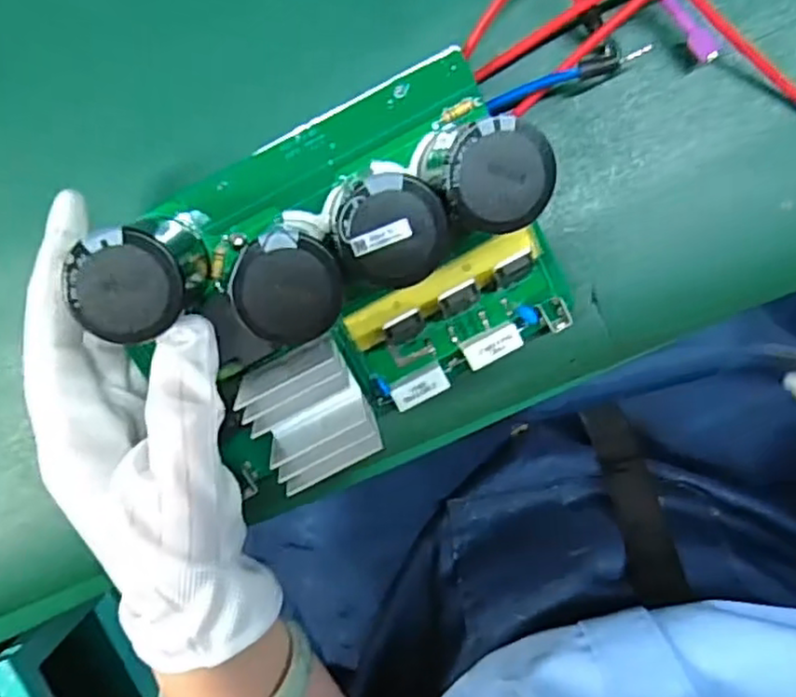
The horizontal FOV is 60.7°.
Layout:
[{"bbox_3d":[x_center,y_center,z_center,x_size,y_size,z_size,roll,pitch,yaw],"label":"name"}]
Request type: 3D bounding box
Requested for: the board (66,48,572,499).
[{"bbox_3d":[-0.017,-0.025,0.232,0.143,0.082,0.106,-26,96,8],"label":"board"}]

